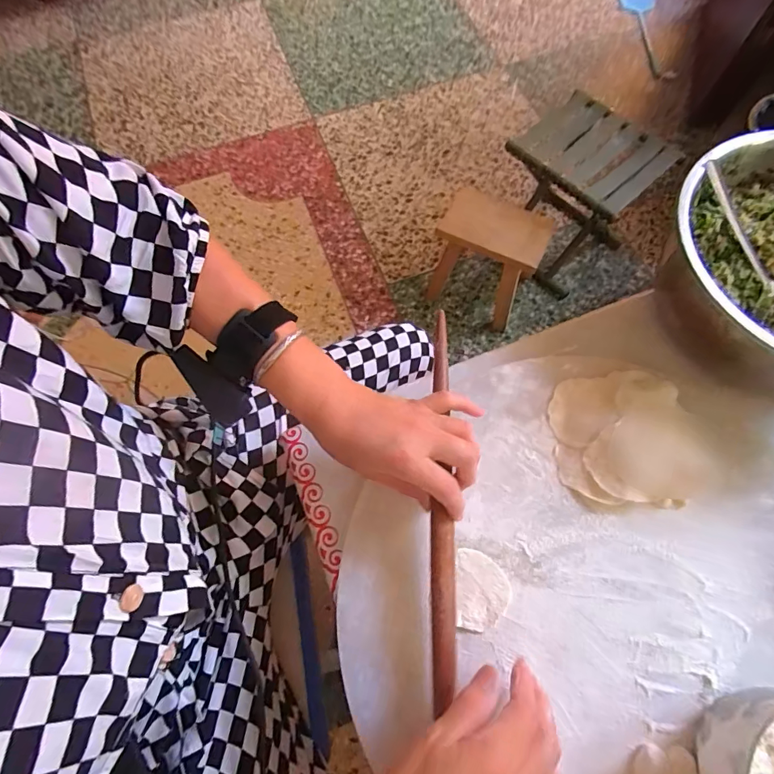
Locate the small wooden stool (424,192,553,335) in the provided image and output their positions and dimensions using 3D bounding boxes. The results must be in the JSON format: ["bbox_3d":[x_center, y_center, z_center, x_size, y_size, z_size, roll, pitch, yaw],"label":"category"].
[{"bbox_3d":[0.244,-0.319,1.085,0.242,0.240,0.186,28,70,12],"label":"small wooden stool"}]

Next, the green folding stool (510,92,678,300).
[{"bbox_3d":[0.458,-0.476,1.086,0.280,0.330,0.293,-41,72,-15],"label":"green folding stool"}]

